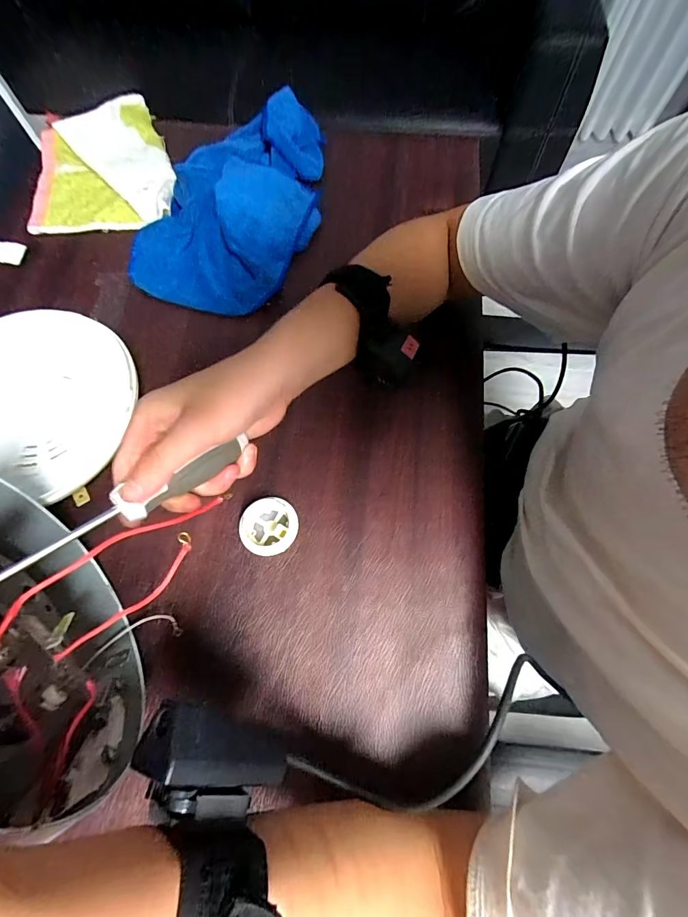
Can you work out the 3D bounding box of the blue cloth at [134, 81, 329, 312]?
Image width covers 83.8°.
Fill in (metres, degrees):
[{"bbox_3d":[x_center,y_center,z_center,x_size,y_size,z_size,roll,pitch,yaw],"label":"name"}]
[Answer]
[{"bbox_3d":[-0.113,-0.320,0.452,0.169,0.036,0.345,16,70,6],"label":"blue cloth"}]

